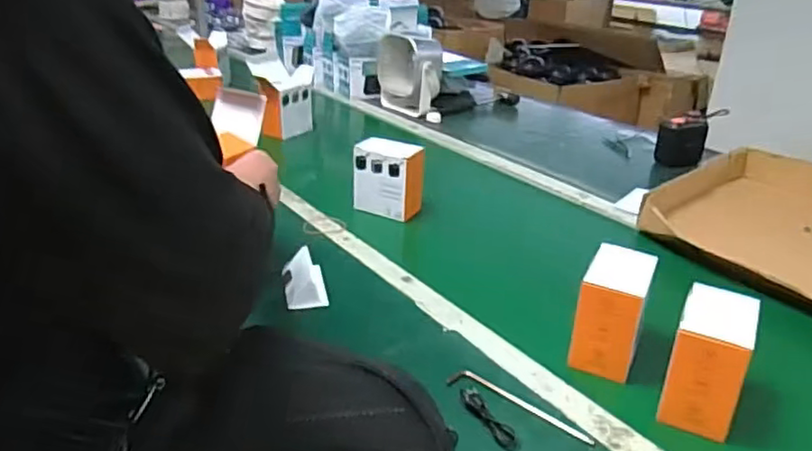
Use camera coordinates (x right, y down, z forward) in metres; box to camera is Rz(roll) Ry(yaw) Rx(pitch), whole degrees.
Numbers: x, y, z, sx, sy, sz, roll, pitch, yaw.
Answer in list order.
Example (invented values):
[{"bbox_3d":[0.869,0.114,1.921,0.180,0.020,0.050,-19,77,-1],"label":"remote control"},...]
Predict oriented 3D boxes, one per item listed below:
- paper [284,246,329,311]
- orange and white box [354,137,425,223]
[{"bbox_3d":[-0.133,0.069,0.827,0.051,0.040,0.087,-5,28,-15],"label":"paper"},{"bbox_3d":[-0.029,-0.077,1.043,0.106,0.114,0.054,14,29,24],"label":"orange and white box"}]

